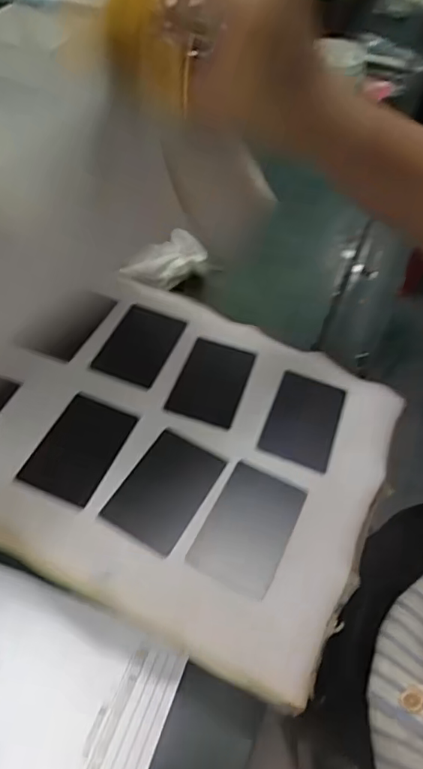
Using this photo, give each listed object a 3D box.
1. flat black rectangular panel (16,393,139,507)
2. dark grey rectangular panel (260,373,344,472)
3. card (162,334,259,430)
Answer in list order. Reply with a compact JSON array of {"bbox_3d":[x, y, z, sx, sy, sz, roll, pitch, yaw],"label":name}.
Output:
[{"bbox_3d":[-0.092,0.043,0.386,0.052,0.005,0.080,20,52,10],"label":"flat black rectangular panel"},{"bbox_3d":[0.071,0.025,0.420,0.051,0.004,0.081,19,51,9],"label":"dark grey rectangular panel"},{"bbox_3d":[0.001,-0.002,0.439,0.051,0.008,0.079,17,51,7],"label":"card"}]

